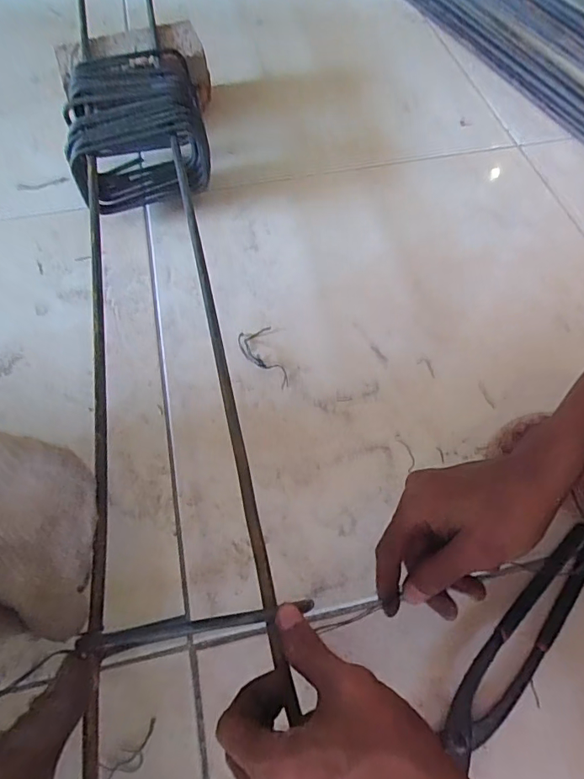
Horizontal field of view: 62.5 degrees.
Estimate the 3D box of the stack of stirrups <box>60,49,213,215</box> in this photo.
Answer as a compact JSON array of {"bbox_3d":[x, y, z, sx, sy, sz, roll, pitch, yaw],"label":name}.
[{"bbox_3d":[-0.169,-0.279,0.537,0.142,0.115,0.141,-14,62,-9],"label":"stack of stirrups"}]

